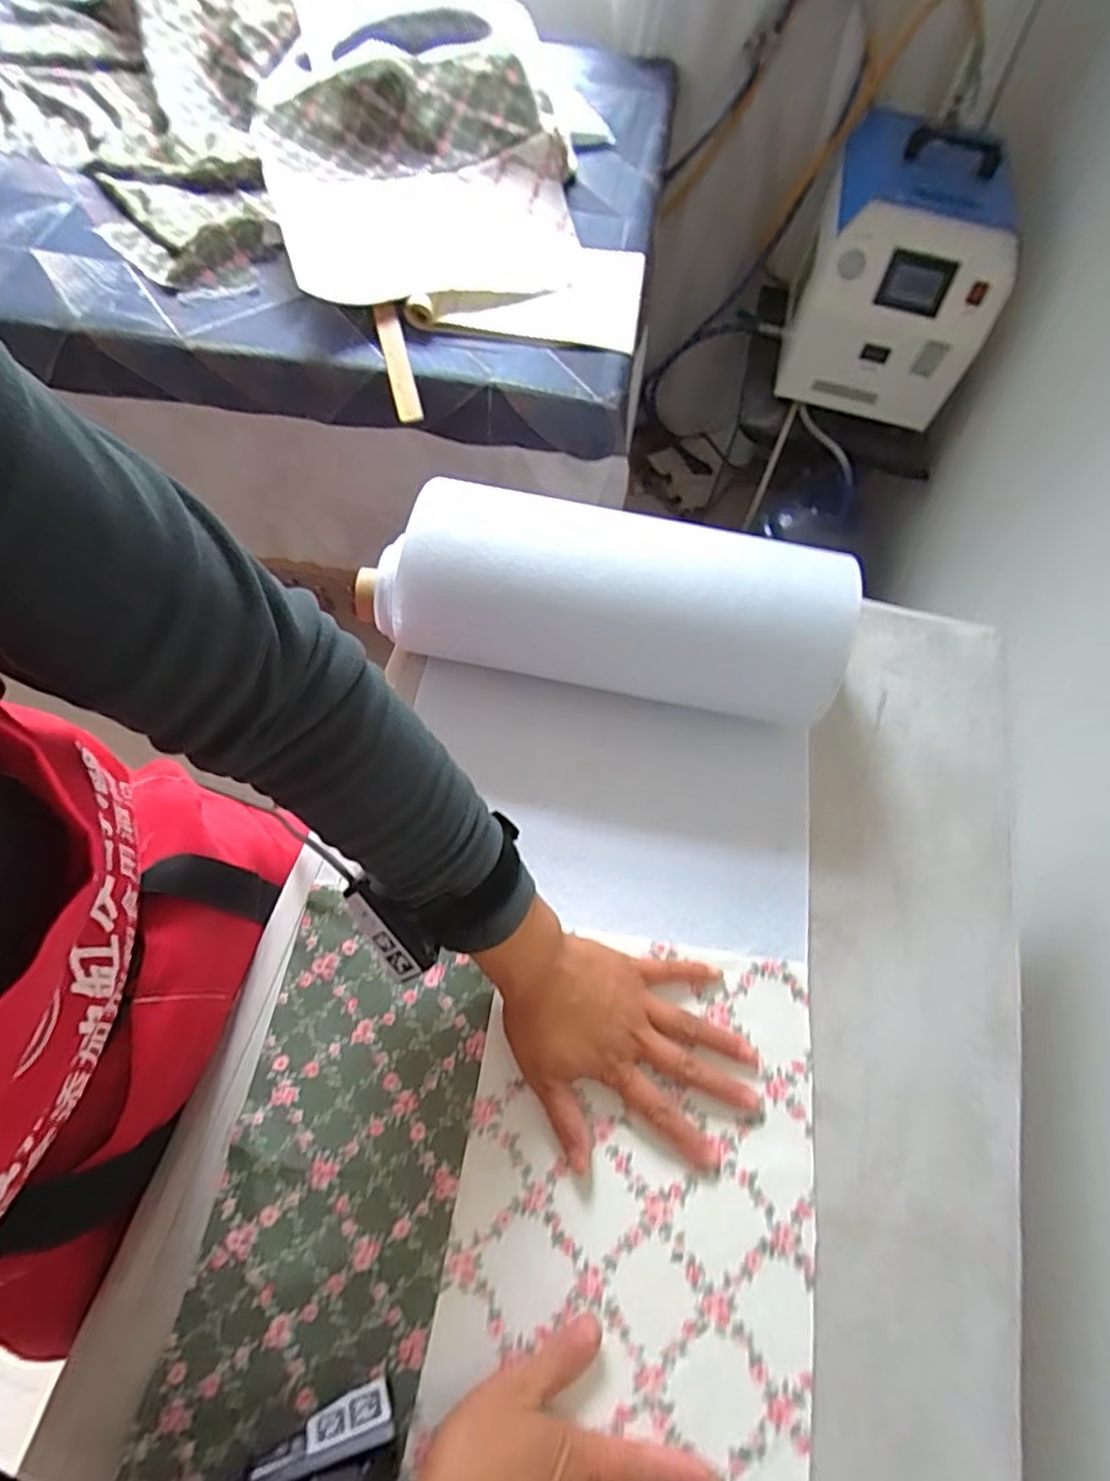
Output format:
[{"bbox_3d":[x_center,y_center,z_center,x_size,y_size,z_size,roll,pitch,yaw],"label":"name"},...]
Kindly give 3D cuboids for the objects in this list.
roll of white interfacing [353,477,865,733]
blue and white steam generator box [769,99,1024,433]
[{"bbox_3d":[0.040,-0.109,0.504,0.348,0.125,0.117,13,66,4],"label":"roll of white interfacing"},{"bbox_3d":[0.574,-0.788,1.105,0.277,0.281,0.323,14,64,3],"label":"blue and white steam generator box"}]

